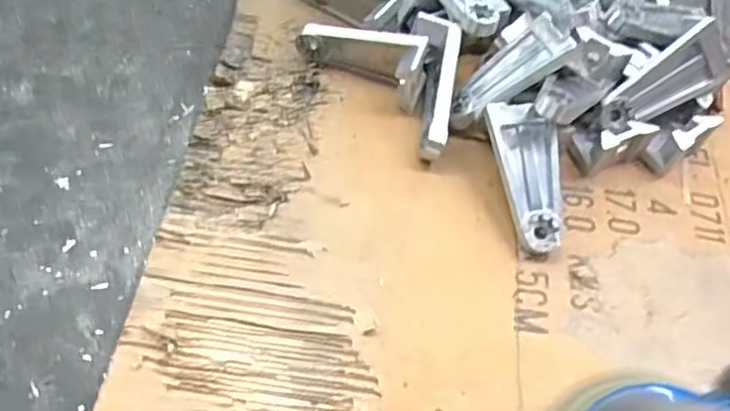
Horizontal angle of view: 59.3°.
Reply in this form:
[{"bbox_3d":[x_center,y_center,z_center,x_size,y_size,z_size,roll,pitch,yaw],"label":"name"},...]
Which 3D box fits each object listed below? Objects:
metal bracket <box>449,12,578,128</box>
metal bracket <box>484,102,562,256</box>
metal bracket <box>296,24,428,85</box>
[{"bbox_3d":[0.091,-0.086,0.417,0.088,0.025,0.041,-36,61,16],"label":"metal bracket"},{"bbox_3d":[0.101,-0.018,0.388,0.035,0.016,0.092,-10,82,-11],"label":"metal bracket"},{"bbox_3d":[-0.004,-0.101,0.438,0.092,0.035,0.032,14,56,25],"label":"metal bracket"}]

